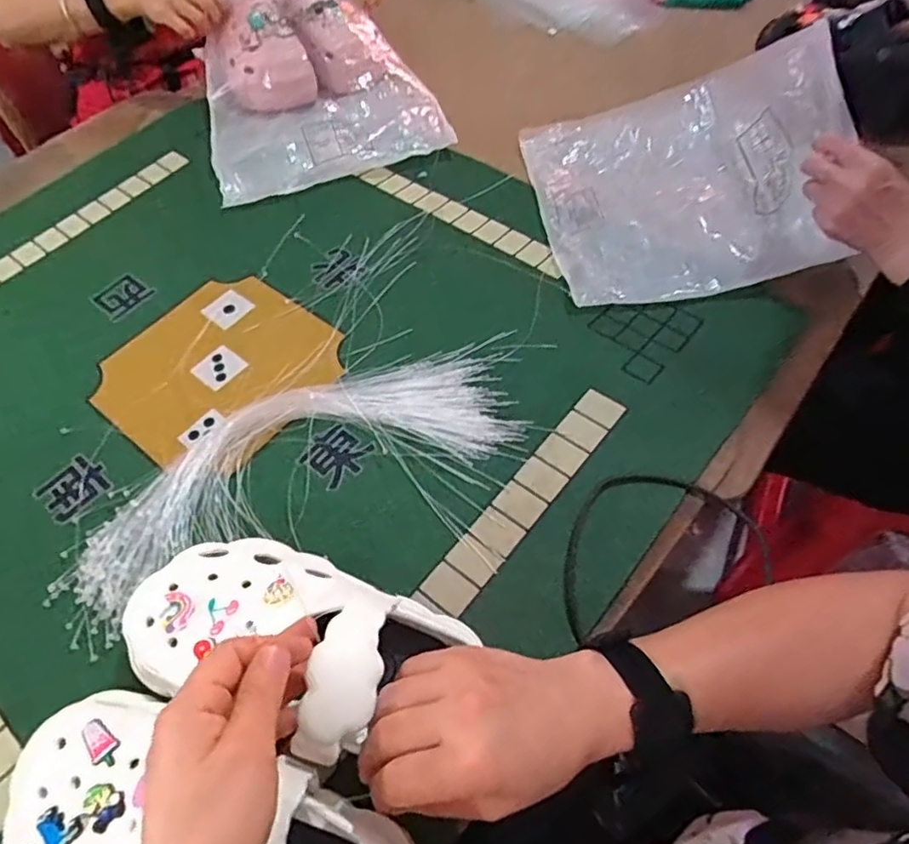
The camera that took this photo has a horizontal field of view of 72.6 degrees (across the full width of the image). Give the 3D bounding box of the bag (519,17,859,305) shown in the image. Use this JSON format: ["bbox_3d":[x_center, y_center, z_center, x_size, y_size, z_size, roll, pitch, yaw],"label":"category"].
[{"bbox_3d":[0.244,-0.298,0.686,0.298,0.143,0.301,-4,55,1],"label":"bag"}]

